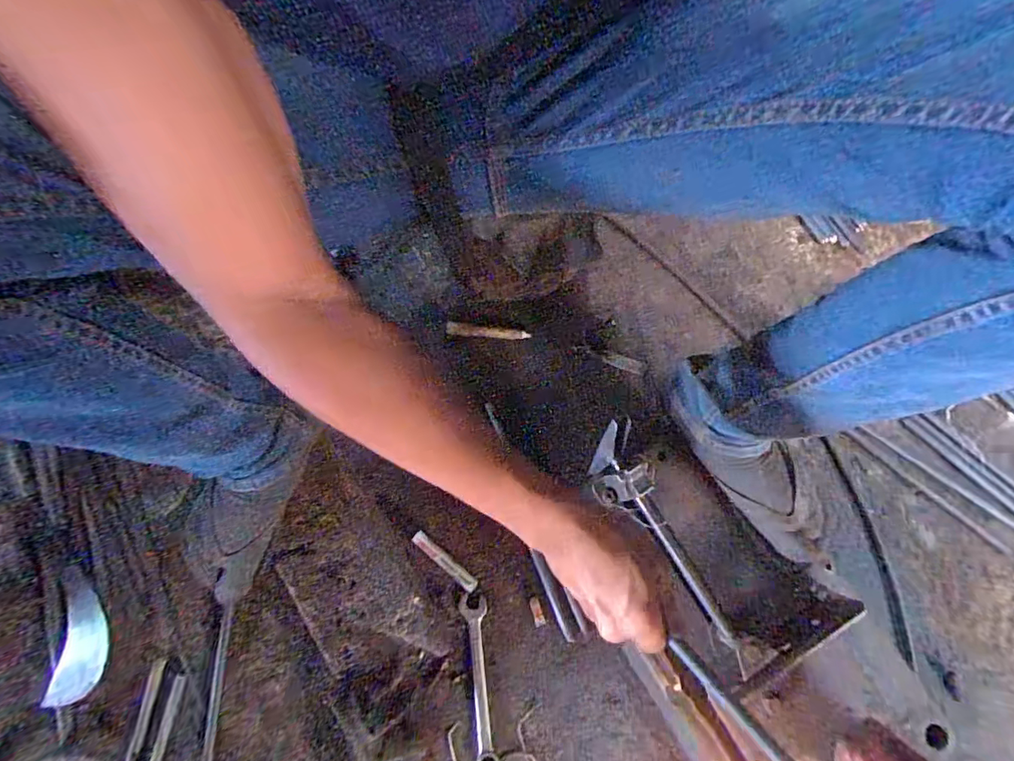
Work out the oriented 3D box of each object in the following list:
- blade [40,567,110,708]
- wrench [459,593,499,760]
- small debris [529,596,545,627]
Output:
[{"bbox_3d":[-0.499,0.302,0.568,0.067,0.026,0.150,5,90,0],"label":"blade"},{"bbox_3d":[-0.033,0.364,0.586,0.030,0.010,0.195,-6,77,-3],"label":"wrench"},{"bbox_3d":[0.038,0.293,0.613,0.014,0.005,0.035,-17,78,-5],"label":"small debris"}]

